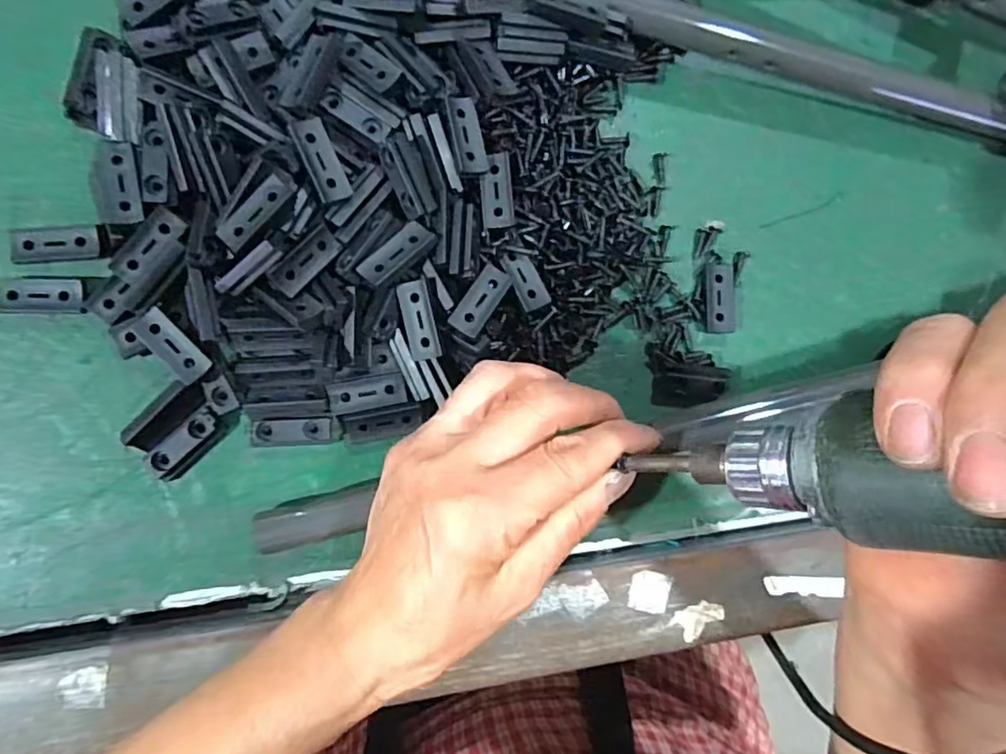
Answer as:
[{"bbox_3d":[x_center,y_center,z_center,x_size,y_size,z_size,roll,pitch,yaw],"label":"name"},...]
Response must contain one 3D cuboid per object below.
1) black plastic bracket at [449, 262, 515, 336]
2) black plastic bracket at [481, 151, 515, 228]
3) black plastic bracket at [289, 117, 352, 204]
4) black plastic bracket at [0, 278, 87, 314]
[{"bbox_3d":[-0.010,-0.034,0.264,0.014,0.004,0.035,32,71,-1],"label":"black plastic bracket"},{"bbox_3d":[-0.003,-0.085,0.272,0.014,0.006,0.034,-4,87,-9],"label":"black plastic bracket"},{"bbox_3d":[-0.077,-0.092,0.253,0.015,0.004,0.035,-28,99,-27],"label":"black plastic bracket"},{"bbox_3d":[-0.197,-0.035,0.255,0.035,0.009,0.014,-1,87,-9],"label":"black plastic bracket"}]

